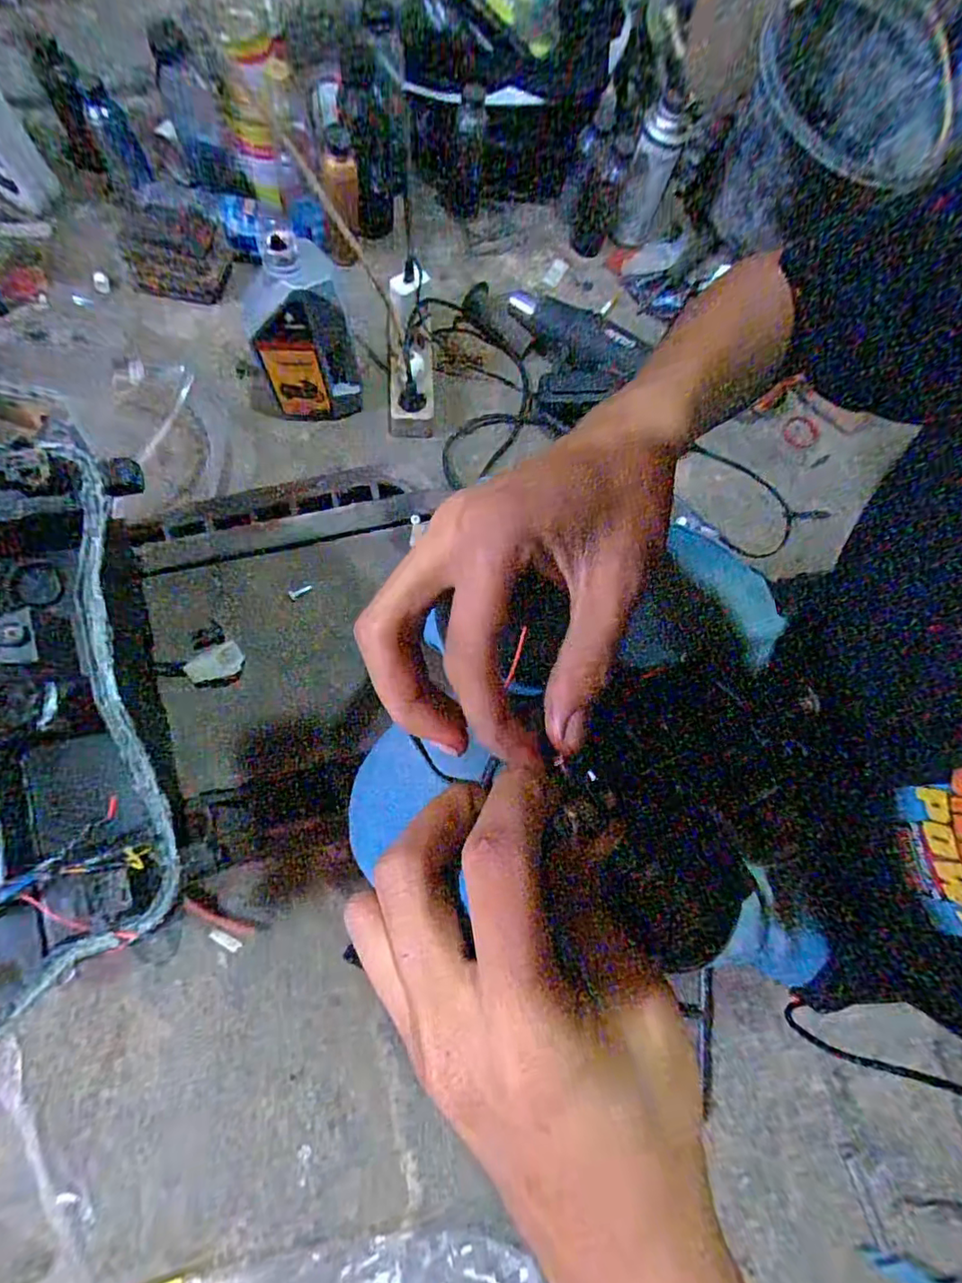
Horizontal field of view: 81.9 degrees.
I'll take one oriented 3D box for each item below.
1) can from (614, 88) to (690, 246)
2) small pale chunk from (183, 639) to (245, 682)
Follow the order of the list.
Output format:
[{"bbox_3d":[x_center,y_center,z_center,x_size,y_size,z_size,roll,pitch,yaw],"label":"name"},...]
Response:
[{"bbox_3d":[0.234,-0.646,0.776,0.056,0.191,0.048,21,75,-1],"label":"can"},{"bbox_3d":[-0.176,0.014,0.366,0.036,0.004,0.022,-22,80,-11],"label":"small pale chunk"}]

